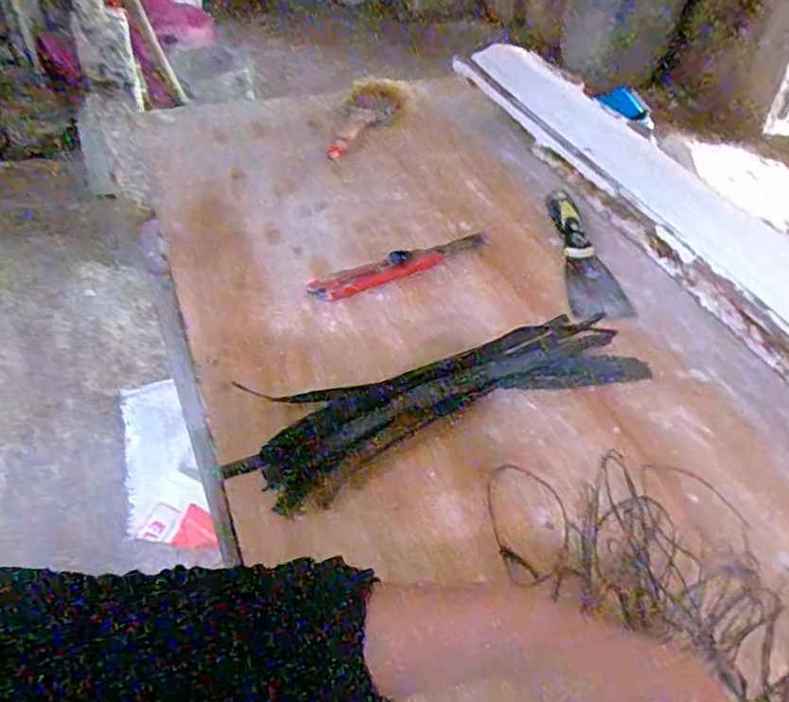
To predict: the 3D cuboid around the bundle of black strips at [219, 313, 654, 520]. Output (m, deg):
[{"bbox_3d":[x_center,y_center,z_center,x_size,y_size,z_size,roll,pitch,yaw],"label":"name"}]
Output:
[{"bbox_3d":[0.042,0.037,0.522,0.333,0.032,0.095,-13,46,-16],"label":"bundle of black strips"}]

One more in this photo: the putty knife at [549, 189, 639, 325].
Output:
[{"bbox_3d":[0.198,-0.098,0.684,0.057,0.035,0.189,1,43,-1],"label":"putty knife"}]

